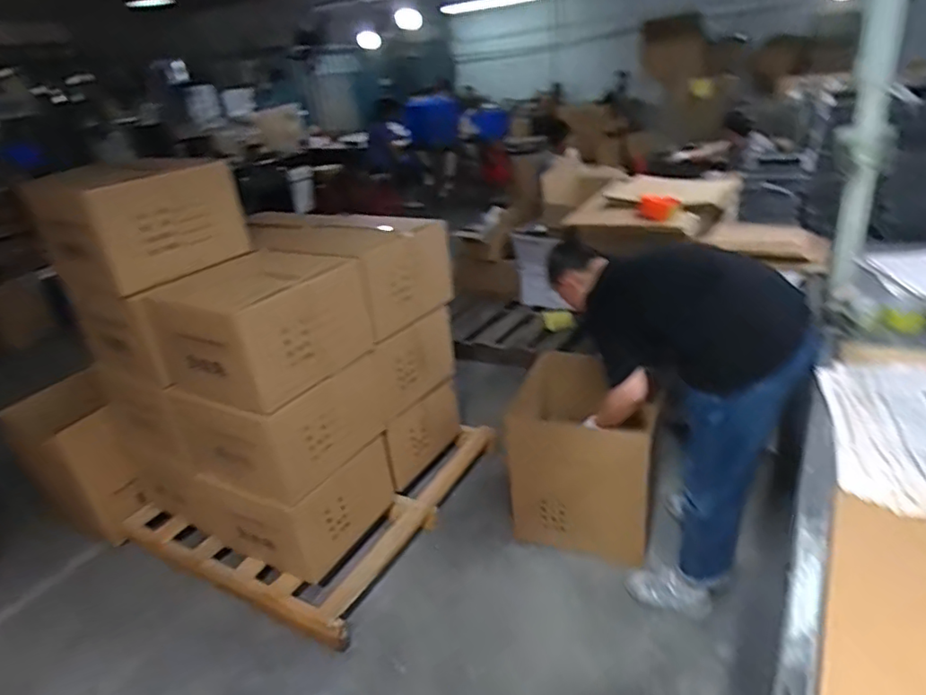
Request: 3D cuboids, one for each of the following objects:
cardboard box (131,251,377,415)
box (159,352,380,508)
[{"bbox_3d":[-0.541,-0.073,1.576,0.398,0.291,0.425,10,31,30],"label":"cardboard box"},{"bbox_3d":[-0.533,0.185,1.722,0.429,0.273,0.456,10,31,30],"label":"box"}]

